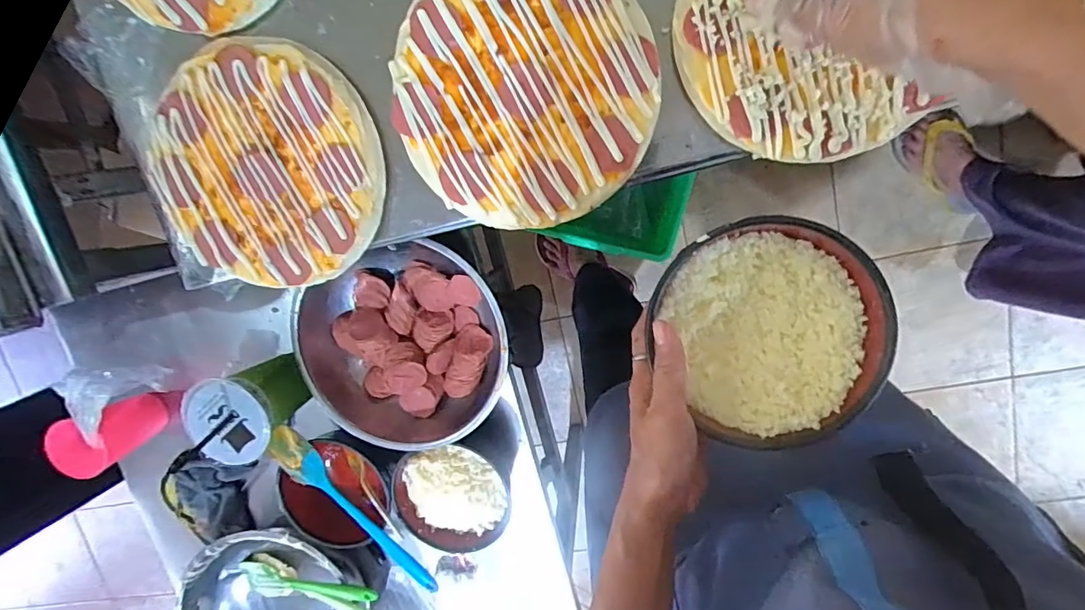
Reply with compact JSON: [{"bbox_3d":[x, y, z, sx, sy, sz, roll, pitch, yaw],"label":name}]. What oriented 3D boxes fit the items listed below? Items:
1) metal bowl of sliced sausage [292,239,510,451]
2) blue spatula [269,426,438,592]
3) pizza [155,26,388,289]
[{"bbox_3d":[-0.152,0.046,0.592,0.230,0.119,0.222,0,98,-1],"label":"metal bowl of sliced sausage"},{"bbox_3d":[-0.227,0.251,0.614,0.042,0.033,0.266,-38,97,4],"label":"blue spatula"},{"bbox_3d":[-0.226,-0.114,0.429,0.180,0.031,0.193,0,98,-1],"label":"pizza"}]

